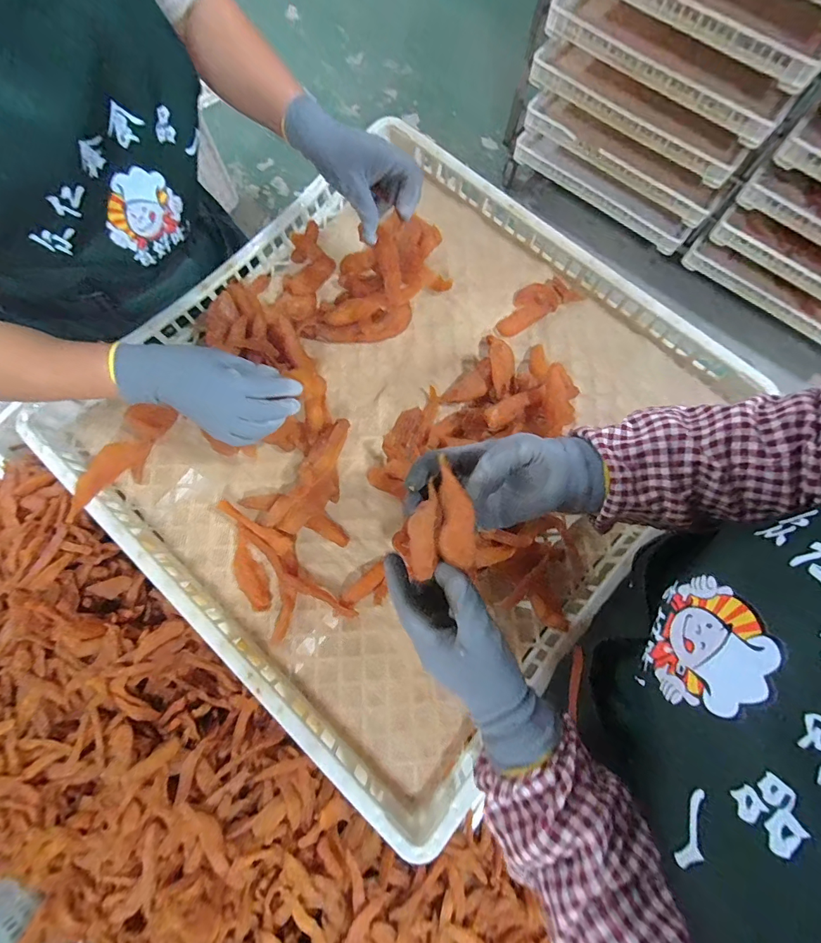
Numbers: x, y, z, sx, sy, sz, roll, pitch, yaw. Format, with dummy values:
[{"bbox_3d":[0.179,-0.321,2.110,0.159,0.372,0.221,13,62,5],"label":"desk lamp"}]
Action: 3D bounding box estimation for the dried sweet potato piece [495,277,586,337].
[{"bbox_3d":[0.170,-0.234,0.569,0.121,0.012,0.054,-28,78,-6],"label":"dried sweet potato piece"}]

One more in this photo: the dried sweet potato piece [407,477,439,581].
[{"bbox_3d":[0.011,0.049,0.337,0.025,0.011,0.075,6,82,2],"label":"dried sweet potato piece"}]

